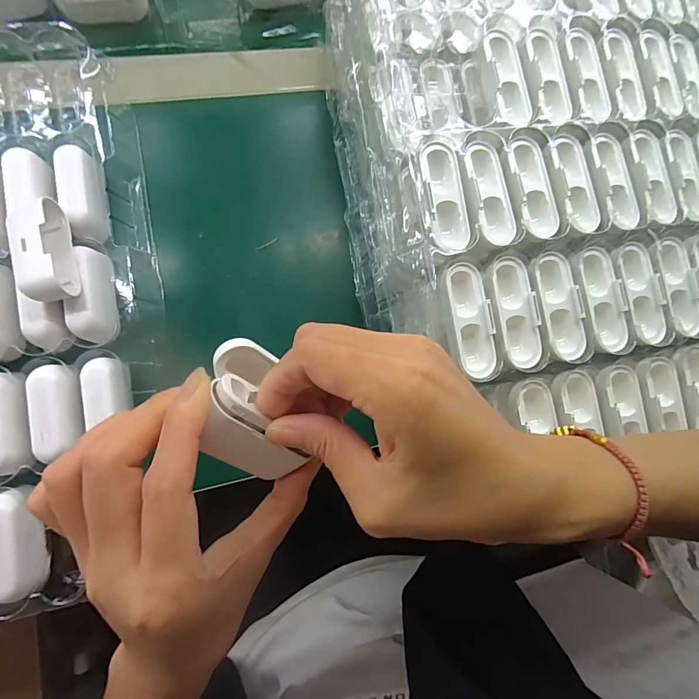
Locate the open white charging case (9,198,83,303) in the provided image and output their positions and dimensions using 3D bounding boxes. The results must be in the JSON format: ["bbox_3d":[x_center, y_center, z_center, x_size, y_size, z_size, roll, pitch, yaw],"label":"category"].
[{"bbox_3d":[-0.191,-0.061,0.244,0.024,0.021,0.063,-15,84,-11],"label":"open white charging case"}]

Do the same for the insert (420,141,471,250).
[{"bbox_3d":[0.057,-0.090,0.232,0.023,0.011,0.061,-8,83,-10],"label":"insert"}]

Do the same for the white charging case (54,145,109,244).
[{"bbox_3d":[-0.183,-0.107,0.270,0.024,0.018,0.064,-8,83,-10],"label":"white charging case"}]

